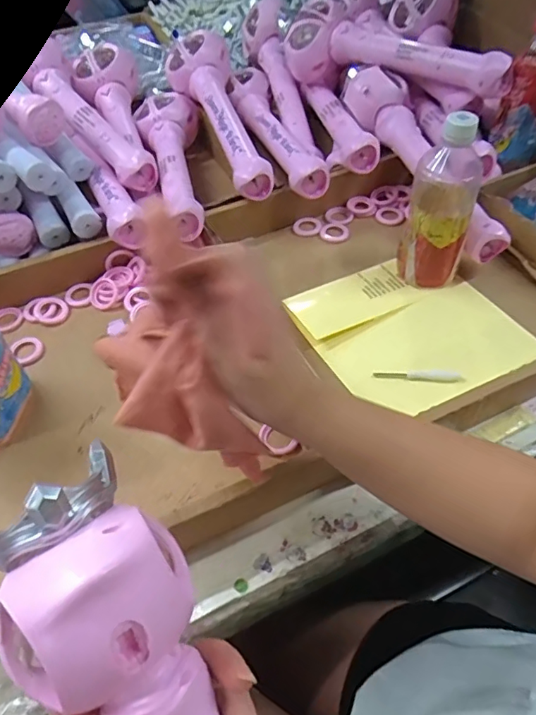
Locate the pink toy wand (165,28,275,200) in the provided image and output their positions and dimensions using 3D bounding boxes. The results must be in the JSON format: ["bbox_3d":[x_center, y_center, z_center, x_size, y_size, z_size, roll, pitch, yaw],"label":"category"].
[{"bbox_3d":[-0.065,-0.345,0.691,0.089,0.073,0.317,-15,53,-10],"label":"pink toy wand"}]

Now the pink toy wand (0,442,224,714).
[{"bbox_3d":[-0.032,0.185,0.231,0.076,0.051,0.293,-31,93,-20],"label":"pink toy wand"}]

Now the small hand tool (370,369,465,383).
[{"bbox_3d":[0.153,0.018,0.517,0.089,0.006,0.012,0,52,3],"label":"small hand tool"}]

